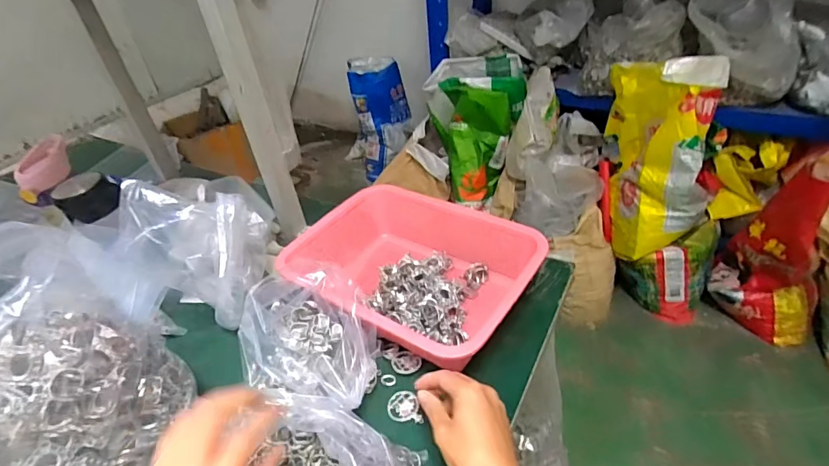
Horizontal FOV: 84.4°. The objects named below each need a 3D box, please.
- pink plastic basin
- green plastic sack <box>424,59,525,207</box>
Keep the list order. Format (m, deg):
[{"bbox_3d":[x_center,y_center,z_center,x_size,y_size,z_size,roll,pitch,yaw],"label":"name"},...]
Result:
[{"bbox_3d":[-0.002,0.051,0.607,0.306,0.099,0.226,27,49,33],"label":"pink plastic basin"},{"bbox_3d":[0.188,-0.354,1.599,0.358,0.399,0.318,13,42,22],"label":"green plastic sack"}]

